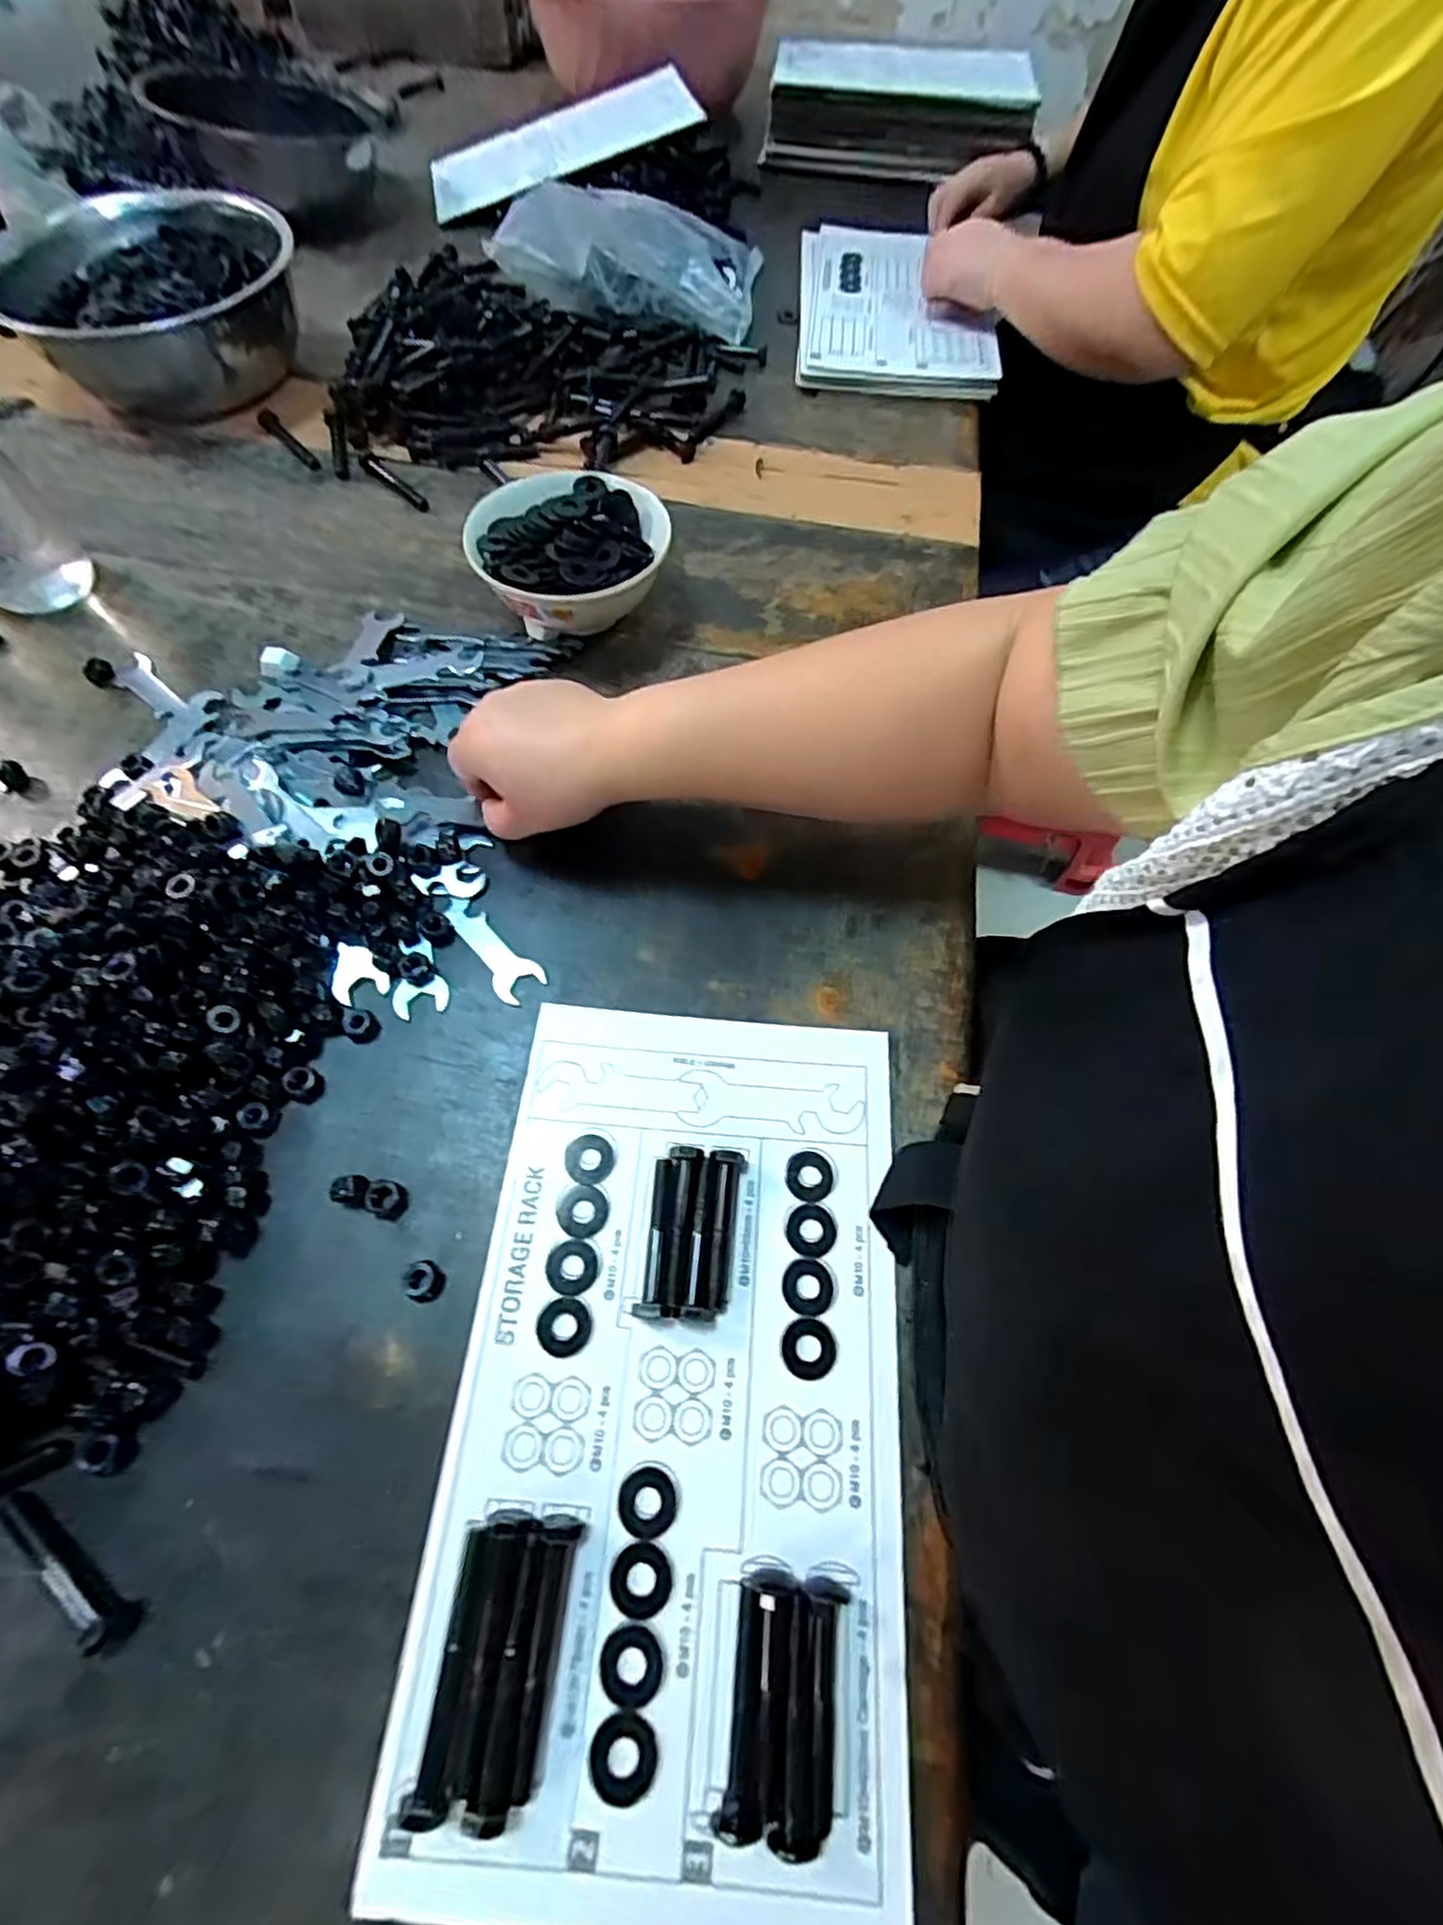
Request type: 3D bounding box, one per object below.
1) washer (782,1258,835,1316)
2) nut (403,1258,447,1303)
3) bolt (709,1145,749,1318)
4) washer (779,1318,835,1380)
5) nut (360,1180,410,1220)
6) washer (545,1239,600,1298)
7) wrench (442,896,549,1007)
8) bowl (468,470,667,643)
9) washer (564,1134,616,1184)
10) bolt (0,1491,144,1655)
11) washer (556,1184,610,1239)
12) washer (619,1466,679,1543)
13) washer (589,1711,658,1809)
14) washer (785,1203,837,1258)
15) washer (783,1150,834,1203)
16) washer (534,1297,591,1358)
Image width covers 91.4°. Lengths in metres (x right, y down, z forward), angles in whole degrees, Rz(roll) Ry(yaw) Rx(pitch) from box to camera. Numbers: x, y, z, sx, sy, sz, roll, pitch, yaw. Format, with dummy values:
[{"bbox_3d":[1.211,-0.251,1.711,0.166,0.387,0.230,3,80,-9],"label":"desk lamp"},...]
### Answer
[{"bbox_3d":[0.040,0.151,0.328,0.023,0.004,0.024,1,63,-2],"label":"washer"},{"bbox_3d":[-0.139,0.148,0.327,0.019,0.007,0.017,8,63,2],"label":"nut"},{"bbox_3d":[0.001,0.127,0.336,0.017,0.013,0.070,5,63,0],"label":"bolt"},{"bbox_3d":[0.040,0.174,0.317,0.024,0.004,0.024,1,63,-2],"label":"washer"},{"bbox_3d":[-0.163,0.115,0.343,0.020,0.008,0.016,19,64,7],"label":"nut"},{"bbox_3d":[-0.070,0.142,0.330,0.024,0.004,0.024,1,63,-2],"label":"washer"},{"bbox_3d":[-0.137,-0.009,0.409,0.079,0.004,0.027,41,69,17],"label":"wrench"},{"bbox_3d":[-0.107,-0.282,0.510,0.133,0.063,0.131,1,63,-2],"label":"bowl"},{"bbox_3d":[-0.066,0.098,0.353,0.024,0.004,0.024,1,63,-2],"label":"washer"},{"bbox_3d":[-0.258,0.237,0.275,0.073,0.013,0.013,31,66,13],"label":"bolt"},{"bbox_3d":[-0.068,0.120,0.341,0.025,0.004,0.023,1,63,-2],"label":"washer"},{"bbox_3d":[-0.030,0.223,0.291,0.024,0.004,0.024,1,63,-2],"label":"washer"},{"bbox_3d":[-0.036,0.291,0.257,0.024,0.004,0.024,1,63,-2],"label":"washer"},{"bbox_3d":[0.043,0.129,0.340,0.023,0.004,0.023,1,63,-2],"label":"washer"},{"bbox_3d":[0.044,0.106,0.352,0.023,0.004,0.024,1,63,-2],"label":"washer"},{"bbox_3d":[-0.072,0.165,0.319,0.024,0.004,0.024,1,63,-2],"label":"washer"}]

